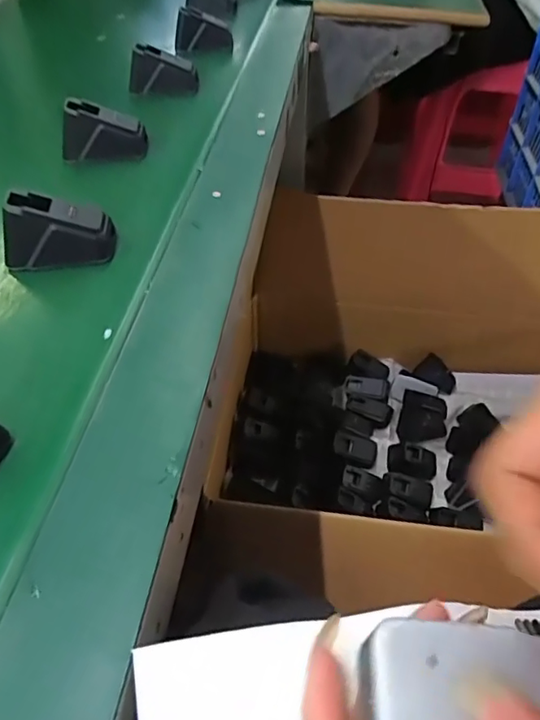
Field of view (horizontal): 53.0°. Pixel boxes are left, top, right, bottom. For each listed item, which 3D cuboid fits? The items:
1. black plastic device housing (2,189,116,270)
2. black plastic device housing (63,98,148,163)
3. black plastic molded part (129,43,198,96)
[{"bbox_3d":[-0.140,-0.087,0.355,0.066,0.039,0.033,-6,48,-6],"label":"black plastic device housing"},{"bbox_3d":[-0.141,-0.194,0.460,0.064,0.038,0.034,2,48,1],"label":"black plastic device housing"},{"bbox_3d":[-0.109,-0.298,0.559,0.066,0.034,0.033,5,48,5],"label":"black plastic molded part"}]

